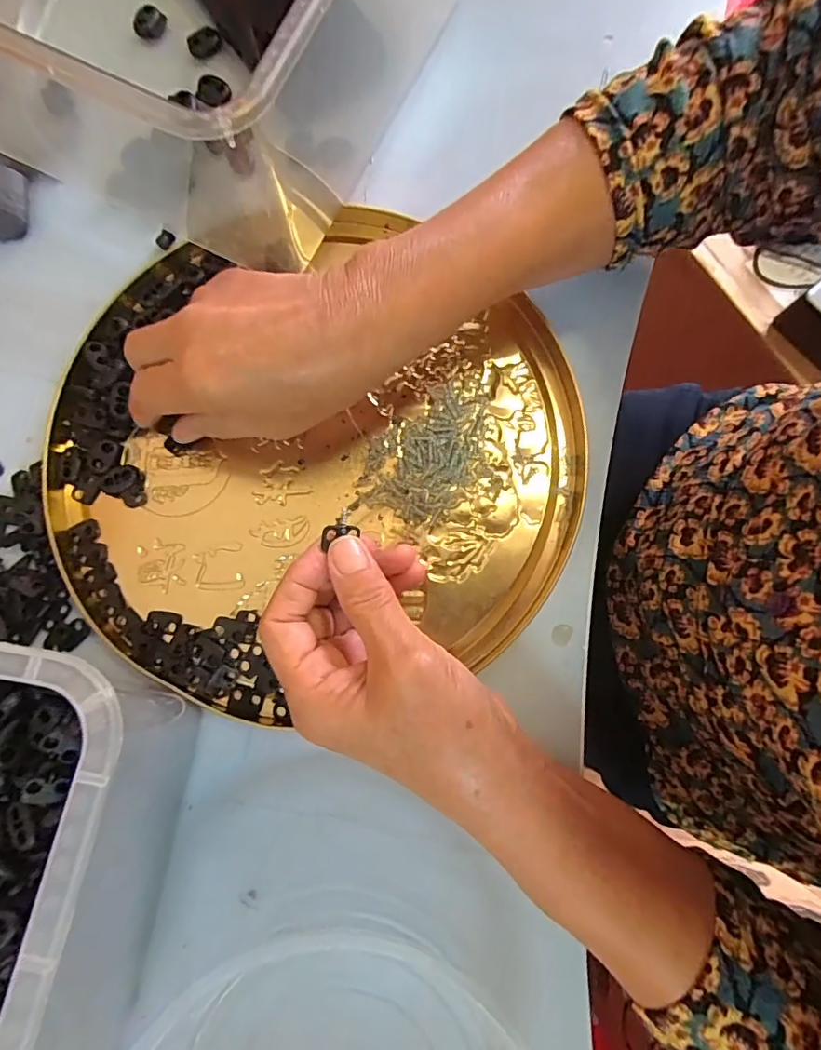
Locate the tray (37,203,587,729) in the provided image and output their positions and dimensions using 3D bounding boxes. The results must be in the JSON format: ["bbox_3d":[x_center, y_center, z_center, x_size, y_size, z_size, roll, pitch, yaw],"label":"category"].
[{"bbox_3d":[-0.056,-0.047,0.306,0.306,0.016,0.271,-19,80,-5],"label":"tray"}]

